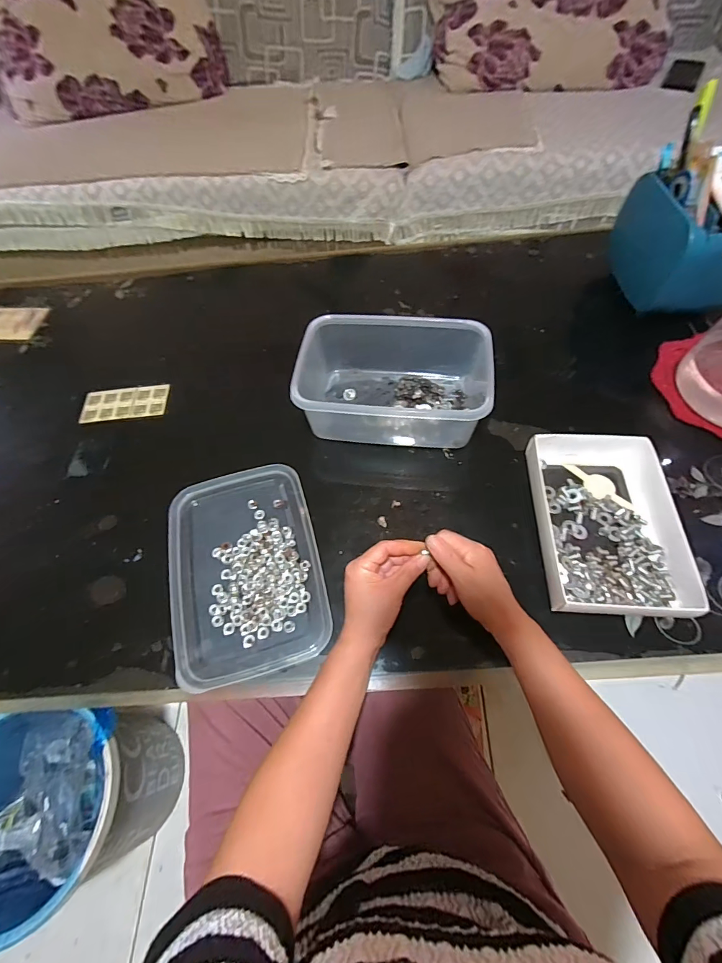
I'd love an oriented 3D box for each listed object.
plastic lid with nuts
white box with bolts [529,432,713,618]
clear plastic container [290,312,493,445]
[{"bbox_3d":[-0.138,0.096,0.475,0.170,0.014,0.247,-15,61,-5],"label":"plastic lid with nuts"},{"bbox_3d":[0.279,0.043,0.464,0.142,0.042,0.219,2,61,5],"label":"white box with bolts"},{"bbox_3d":[0.045,-0.140,0.554,0.246,0.101,0.156,3,61,6],"label":"clear plastic container"}]

